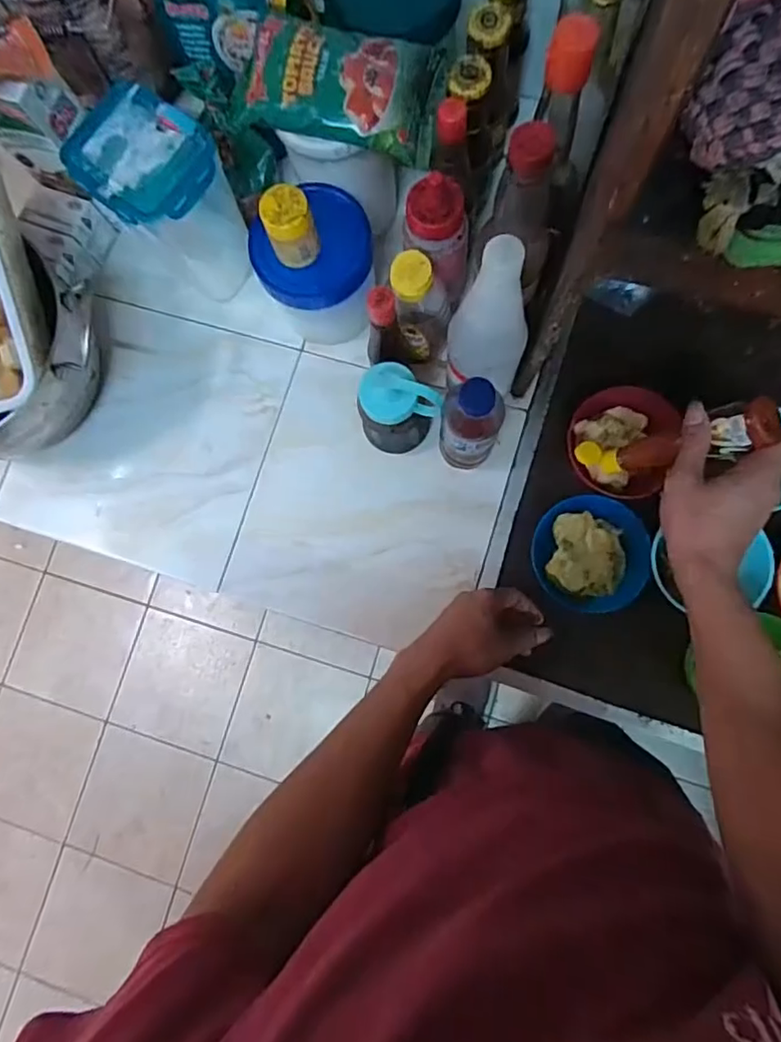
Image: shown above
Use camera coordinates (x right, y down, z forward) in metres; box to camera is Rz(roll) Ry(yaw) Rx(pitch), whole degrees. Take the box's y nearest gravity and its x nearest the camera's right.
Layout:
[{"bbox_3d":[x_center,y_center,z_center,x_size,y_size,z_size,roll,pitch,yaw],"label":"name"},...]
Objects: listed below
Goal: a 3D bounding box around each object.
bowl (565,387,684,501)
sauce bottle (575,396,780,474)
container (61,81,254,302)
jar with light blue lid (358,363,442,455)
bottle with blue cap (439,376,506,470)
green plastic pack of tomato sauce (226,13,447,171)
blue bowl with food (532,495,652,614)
[{"bbox_3d":[0.248,-0.083,0.611,0.114,0.051,0.119,-1,82,5],"label":"bowl"},{"bbox_3d":[0.254,-0.068,0.517,0.048,0.168,0.037,7,80,-35],"label":"sauce bottle"},{"bbox_3d":[-0.228,-0.332,0.615,0.129,0.178,0.107,39,87,9],"label":"container"},{"bbox_3d":[0.007,-0.114,0.597,0.073,0.121,0.063,-40,81,-1],"label":"jar with light blue lid"},{"bbox_3d":[0.079,-0.091,0.567,0.053,0.166,0.053,-1,82,5],"label":"bottle with blue cap"},{"bbox_3d":[-0.047,-0.396,0.525,0.178,0.042,0.101,8,83,6],"label":"green plastic pack of tomato sauce"},{"bbox_3d":[0.205,0.035,0.602,0.110,0.055,0.115,-1,82,5],"label":"blue bowl with food"}]

